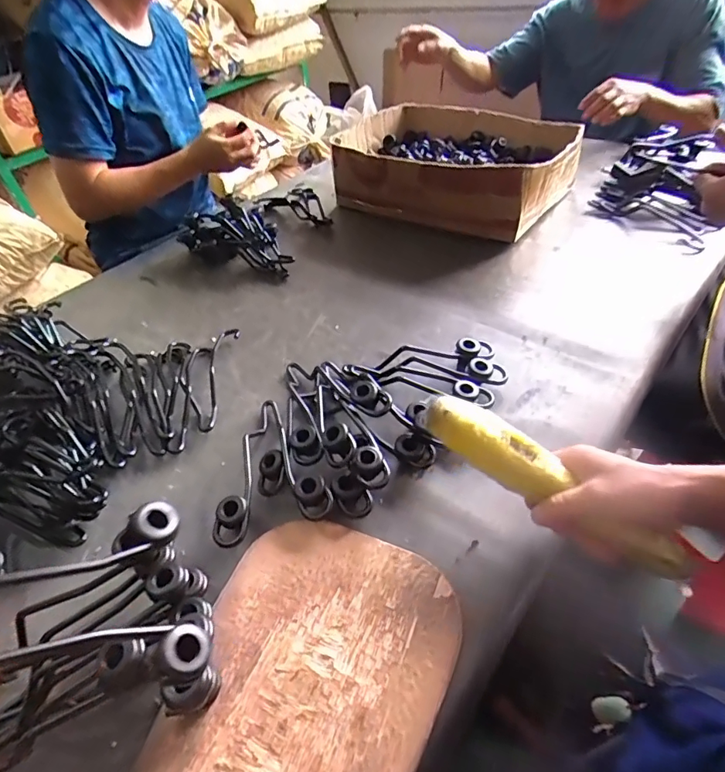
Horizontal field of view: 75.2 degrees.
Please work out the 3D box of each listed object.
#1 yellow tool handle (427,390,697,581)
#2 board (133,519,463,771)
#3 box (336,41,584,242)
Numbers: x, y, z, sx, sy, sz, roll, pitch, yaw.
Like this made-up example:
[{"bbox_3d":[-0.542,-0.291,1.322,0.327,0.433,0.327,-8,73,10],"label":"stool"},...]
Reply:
[{"bbox_3d":[0.166,0.085,0.420,0.244,0.035,0.041,34,55,14],"label":"yellow tool handle"},{"bbox_3d":[-0.066,0.261,0.353,0.199,0.011,0.338,17,49,23],"label":"board"},{"bbox_3d":[0.196,-0.451,0.965,0.409,0.145,0.373,20,50,26],"label":"box"}]

